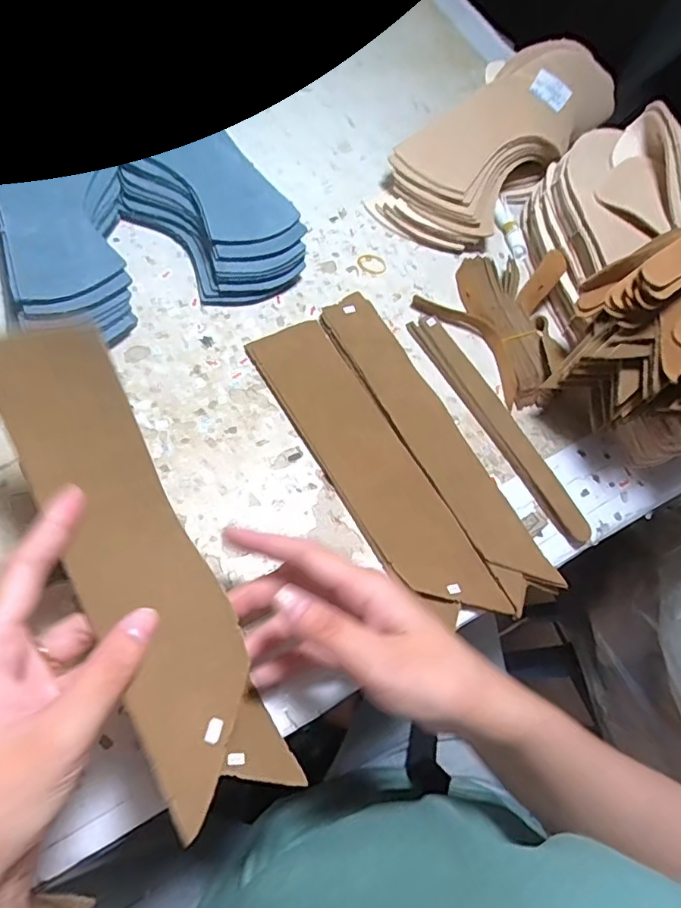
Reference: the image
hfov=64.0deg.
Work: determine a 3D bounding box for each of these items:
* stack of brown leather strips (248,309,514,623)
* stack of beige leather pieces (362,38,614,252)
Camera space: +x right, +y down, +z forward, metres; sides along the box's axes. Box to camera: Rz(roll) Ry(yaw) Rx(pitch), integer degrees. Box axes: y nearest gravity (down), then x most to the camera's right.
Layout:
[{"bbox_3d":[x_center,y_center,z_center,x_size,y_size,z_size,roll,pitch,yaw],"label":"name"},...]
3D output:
[{"bbox_3d":[0.020,0.005,0.360,0.057,0.009,0.233,-27,74,-20],"label":"stack of brown leather strips"},{"bbox_3d":[0.149,-0.286,0.474,0.096,0.063,0.272,42,66,8],"label":"stack of beige leather pieces"}]

